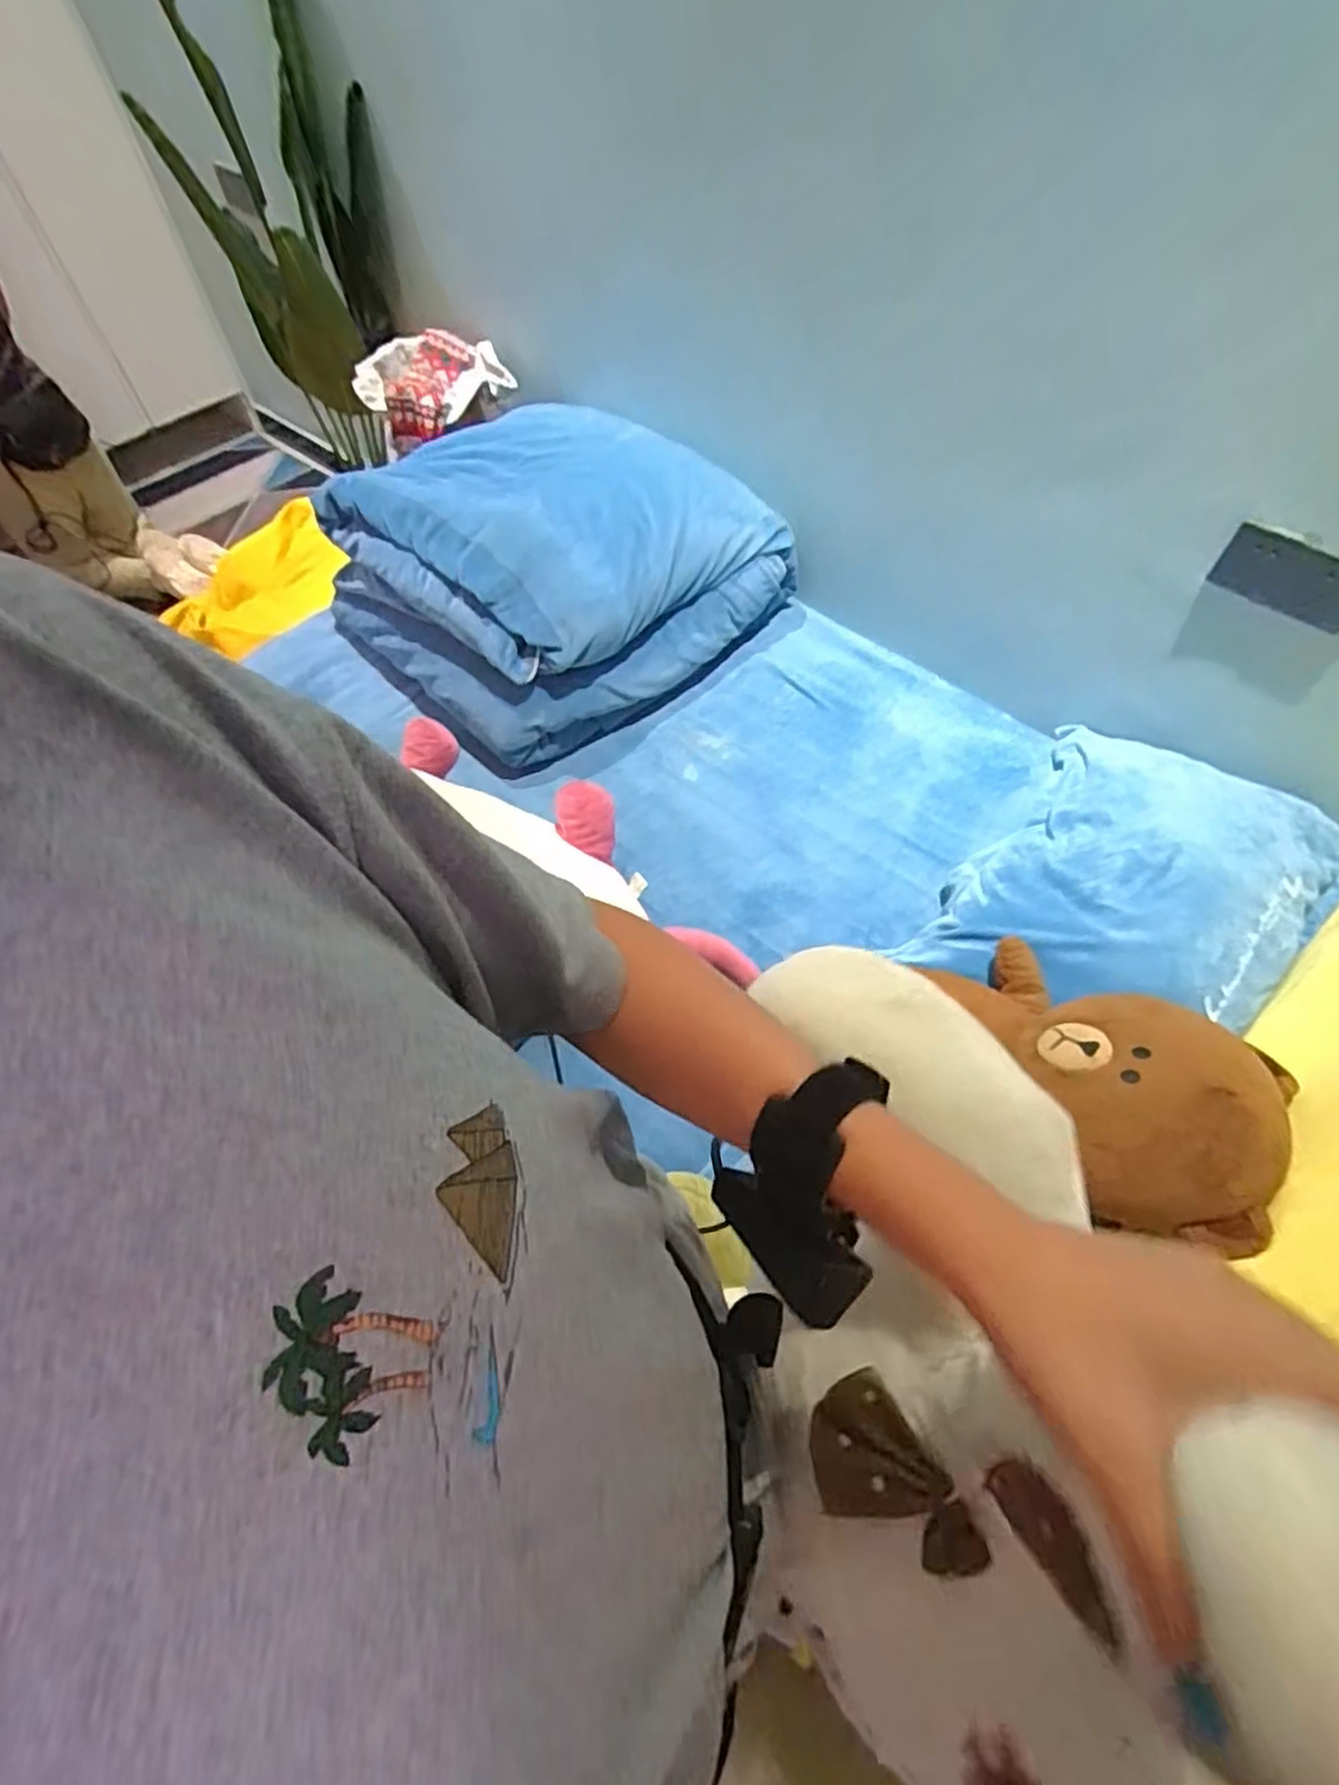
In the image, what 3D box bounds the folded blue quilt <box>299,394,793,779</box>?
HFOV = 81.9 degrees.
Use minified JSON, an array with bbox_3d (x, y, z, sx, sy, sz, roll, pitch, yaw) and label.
[{"bbox_3d":[-0.181,-0.594,1.403,0.679,0.315,0.534,-35,62,-18],"label":"folded blue quilt"}]

